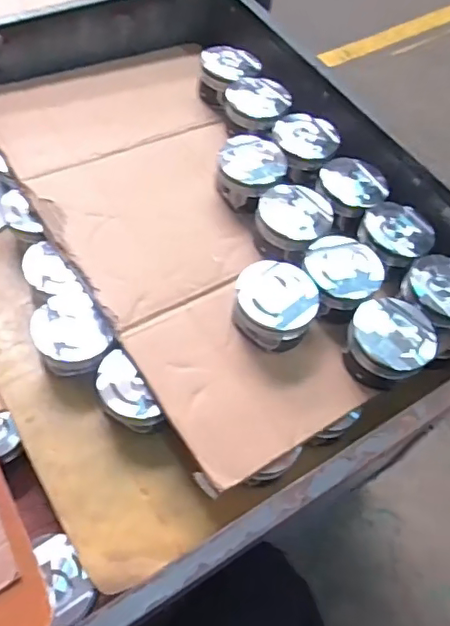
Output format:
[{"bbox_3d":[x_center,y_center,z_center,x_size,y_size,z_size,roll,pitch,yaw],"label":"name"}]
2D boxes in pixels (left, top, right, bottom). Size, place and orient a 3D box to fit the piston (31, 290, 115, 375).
[{"bbox_3d":[-0.172,0.028,0.627,0.079,0.052,0.087,-25,63,-19],"label":"piston"}]

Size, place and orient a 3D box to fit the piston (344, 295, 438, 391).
[{"bbox_3d":[0.169,0.031,0.588,0.093,0.039,0.086,2,57,-4],"label":"piston"}]

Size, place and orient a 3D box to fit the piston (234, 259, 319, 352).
[{"bbox_3d":[0.054,-0.009,0.605,0.084,0.048,0.083,2,57,-4],"label":"piston"}]

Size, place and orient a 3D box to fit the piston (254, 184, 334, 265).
[{"bbox_3d":[0.078,-0.105,0.672,0.085,0.050,0.083,2,57,-4],"label":"piston"}]

